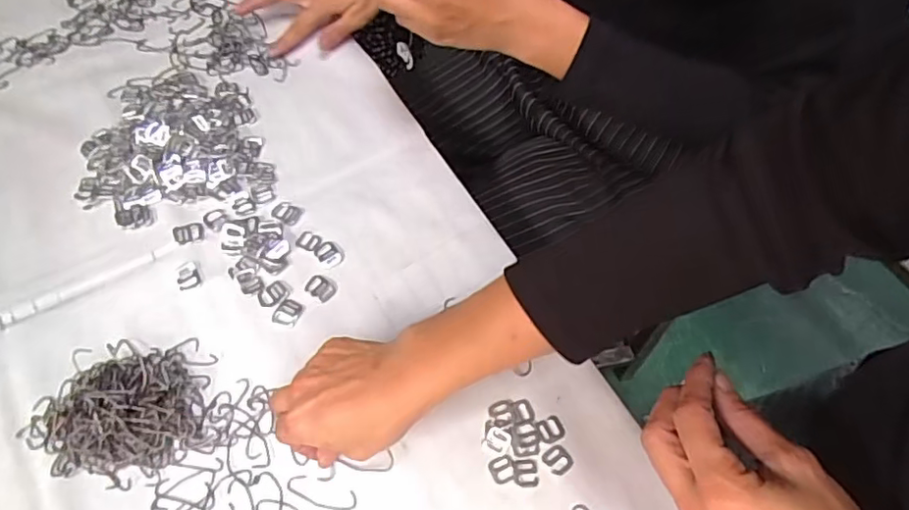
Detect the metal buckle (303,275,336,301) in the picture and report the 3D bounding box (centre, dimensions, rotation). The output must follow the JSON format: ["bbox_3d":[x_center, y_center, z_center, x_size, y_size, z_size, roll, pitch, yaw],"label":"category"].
[{"bbox_3d":[-0.110,0.026,0.481,0.025,0.004,0.017,33,64,16],"label":"metal buckle"}]

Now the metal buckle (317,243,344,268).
[{"bbox_3d":[-0.106,0.000,0.497,0.019,0.004,0.025,-40,68,-22],"label":"metal buckle"}]

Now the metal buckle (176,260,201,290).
[{"bbox_3d":[-0.219,0.016,0.481,0.018,0.006,0.023,-17,62,-12],"label":"metal buckle"}]

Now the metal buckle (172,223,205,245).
[{"bbox_3d":[-0.228,-0.019,0.502,0.024,0.007,0.018,-23,63,-14],"label":"metal buckle"}]

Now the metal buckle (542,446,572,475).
[{"bbox_3d":[0.074,0.147,0.420,0.018,0.004,0.019,-36,67,-20],"label":"metal buckle"}]

